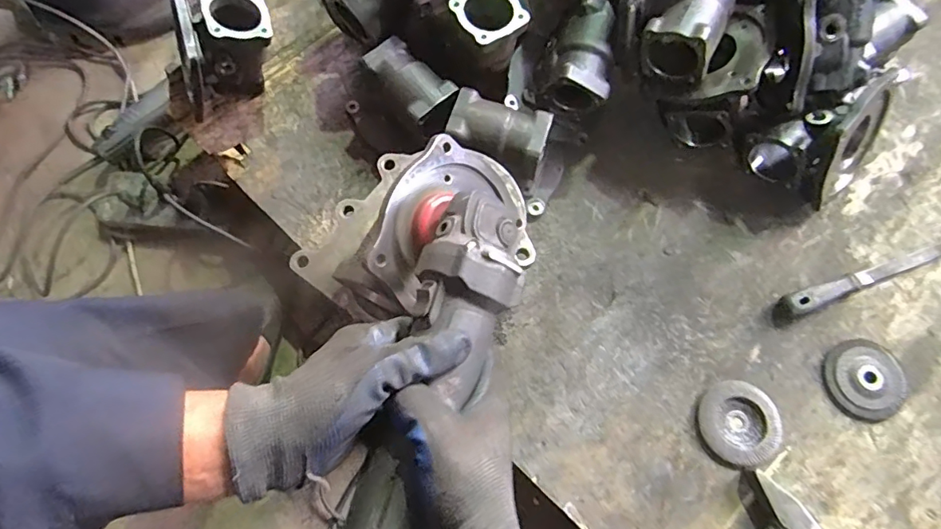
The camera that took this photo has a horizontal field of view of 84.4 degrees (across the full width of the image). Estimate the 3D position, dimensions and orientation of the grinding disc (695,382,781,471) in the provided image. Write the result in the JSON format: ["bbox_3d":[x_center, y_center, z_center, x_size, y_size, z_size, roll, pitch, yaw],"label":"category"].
[{"bbox_3d":[0.326,0.192,0.627,0.094,0.016,0.094,1,72,-2],"label":"grinding disc"}]

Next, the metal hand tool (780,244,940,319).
[{"bbox_3d":[0.530,0.012,0.682,0.277,0.030,0.029,-20,73,-8],"label":"metal hand tool"}]

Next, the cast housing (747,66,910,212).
[{"bbox_3d":[0.463,-0.174,0.701,0.120,0.157,0.149,28,60,34],"label":"cast housing"}]

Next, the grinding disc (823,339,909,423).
[{"bbox_3d":[0.497,0.143,0.647,0.100,0.018,0.094,1,72,-2],"label":"grinding disc"}]

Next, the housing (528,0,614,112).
[{"bbox_3d":[0.142,-0.268,0.678,0.097,0.080,0.131,19,74,7],"label":"housing"}]

